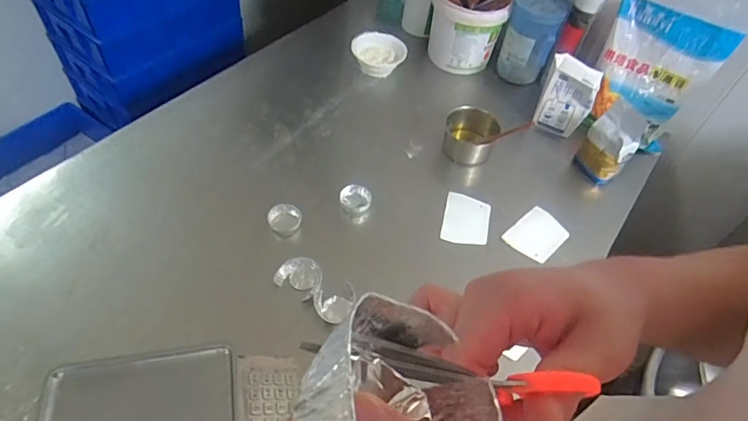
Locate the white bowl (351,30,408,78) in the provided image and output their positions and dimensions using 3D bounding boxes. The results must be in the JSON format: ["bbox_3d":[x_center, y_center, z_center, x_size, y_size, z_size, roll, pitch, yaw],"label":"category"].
[{"bbox_3d":[0.011,-0.408,1.299,0.137,0.082,0.137,4,51,-4],"label":"white bowl"}]

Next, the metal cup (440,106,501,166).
[{"bbox_3d":[0.224,-0.174,1.151,0.121,0.087,0.123,4,51,-4],"label":"metal cup"}]

